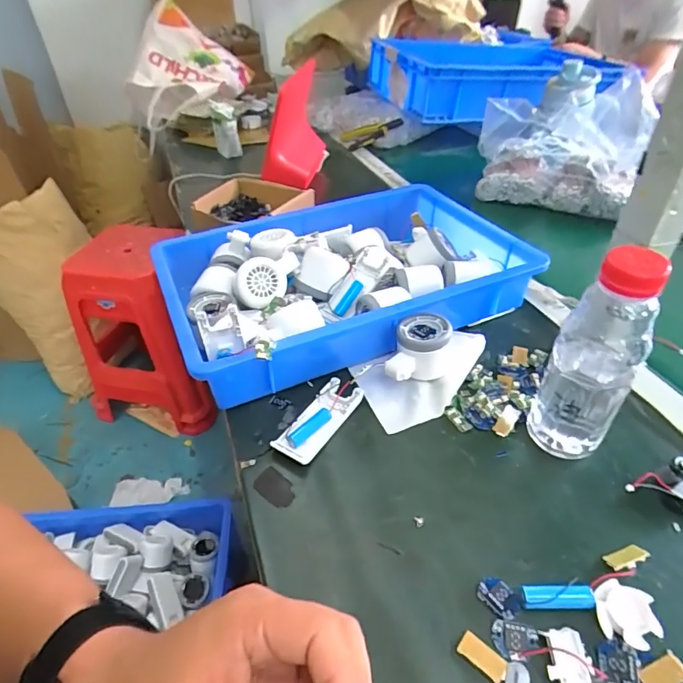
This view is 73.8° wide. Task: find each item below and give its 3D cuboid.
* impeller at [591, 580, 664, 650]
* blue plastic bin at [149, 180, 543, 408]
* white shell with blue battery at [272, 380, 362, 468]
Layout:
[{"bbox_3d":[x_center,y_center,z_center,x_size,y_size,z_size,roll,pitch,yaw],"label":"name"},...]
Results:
[{"bbox_3d":[0.200,0.192,0.320,0.039,0.011,0.039,8,42,13],"label":"impeller"},{"bbox_3d":[0.002,-0.086,0.593,0.418,0.095,0.277,-19,43,-17],"label":"blue plastic bin"},{"bbox_3d":[-0.022,0.078,0.453,0.041,0.015,0.101,22,47,27],"label":"white shell with blue battery"}]

